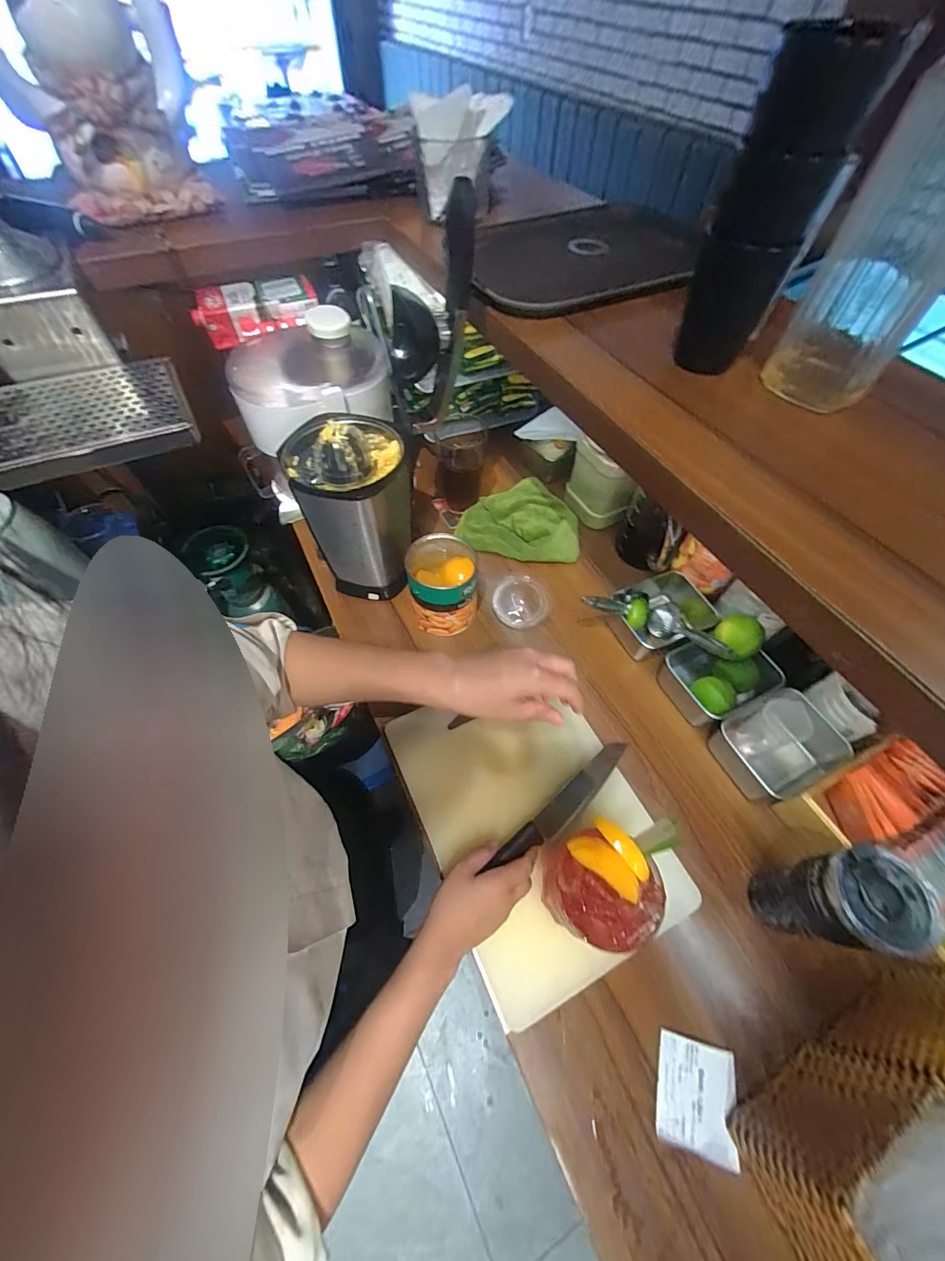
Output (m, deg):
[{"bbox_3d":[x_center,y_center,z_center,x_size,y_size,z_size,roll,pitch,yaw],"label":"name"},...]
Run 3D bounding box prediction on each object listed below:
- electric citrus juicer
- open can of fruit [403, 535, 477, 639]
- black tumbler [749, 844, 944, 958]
[{"bbox_3d":[-0.169,-0.181,0.642,0.154,0.231,0.177,-16,60,-11],"label":"electric citrus juicer"},{"bbox_3d":[-0.044,-0.067,0.644,0.096,0.100,0.100,-1,58,-2],"label":"open can of fruit"},{"bbox_3d":[0.342,0.260,0.422,0.070,0.165,0.073,1,58,-1],"label":"black tumbler"}]

